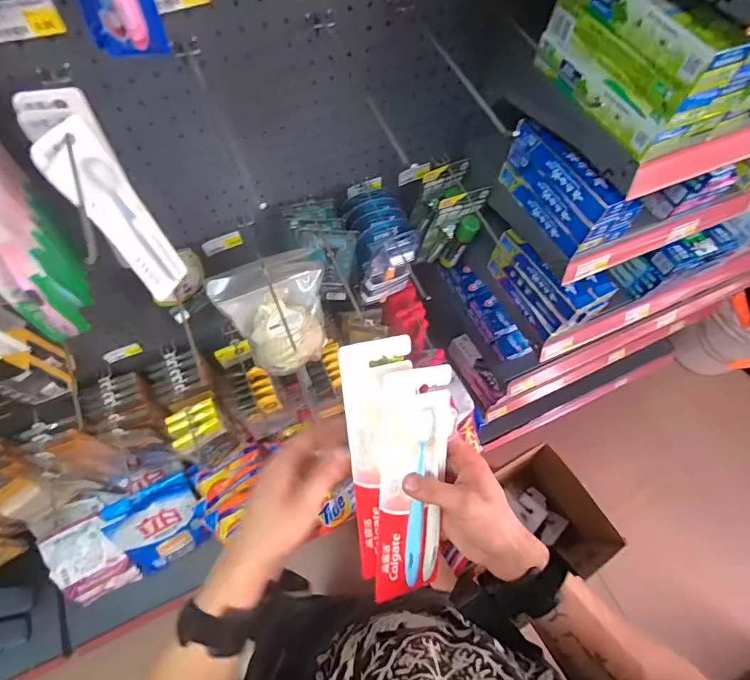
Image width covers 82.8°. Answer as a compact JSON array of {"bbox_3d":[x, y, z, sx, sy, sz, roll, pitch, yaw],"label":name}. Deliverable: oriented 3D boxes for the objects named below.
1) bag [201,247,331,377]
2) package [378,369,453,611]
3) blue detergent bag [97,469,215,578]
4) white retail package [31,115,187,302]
[{"bbox_3d":[-0.149,-0.039,0.681,0.158,0.173,0.111,-24,67,-13],"label":"bag"},{"bbox_3d":[0.036,0.133,0.390,0.063,0.023,0.220,2,100,-1],"label":"package"},{"bbox_3d":[-0.542,0.472,1.086,0.209,0.224,0.042,-28,23,-23],"label":"blue detergent bag"},{"bbox_3d":[-0.269,-0.124,0.461,0.030,0.213,0.058,27,66,11],"label":"white retail package"}]

